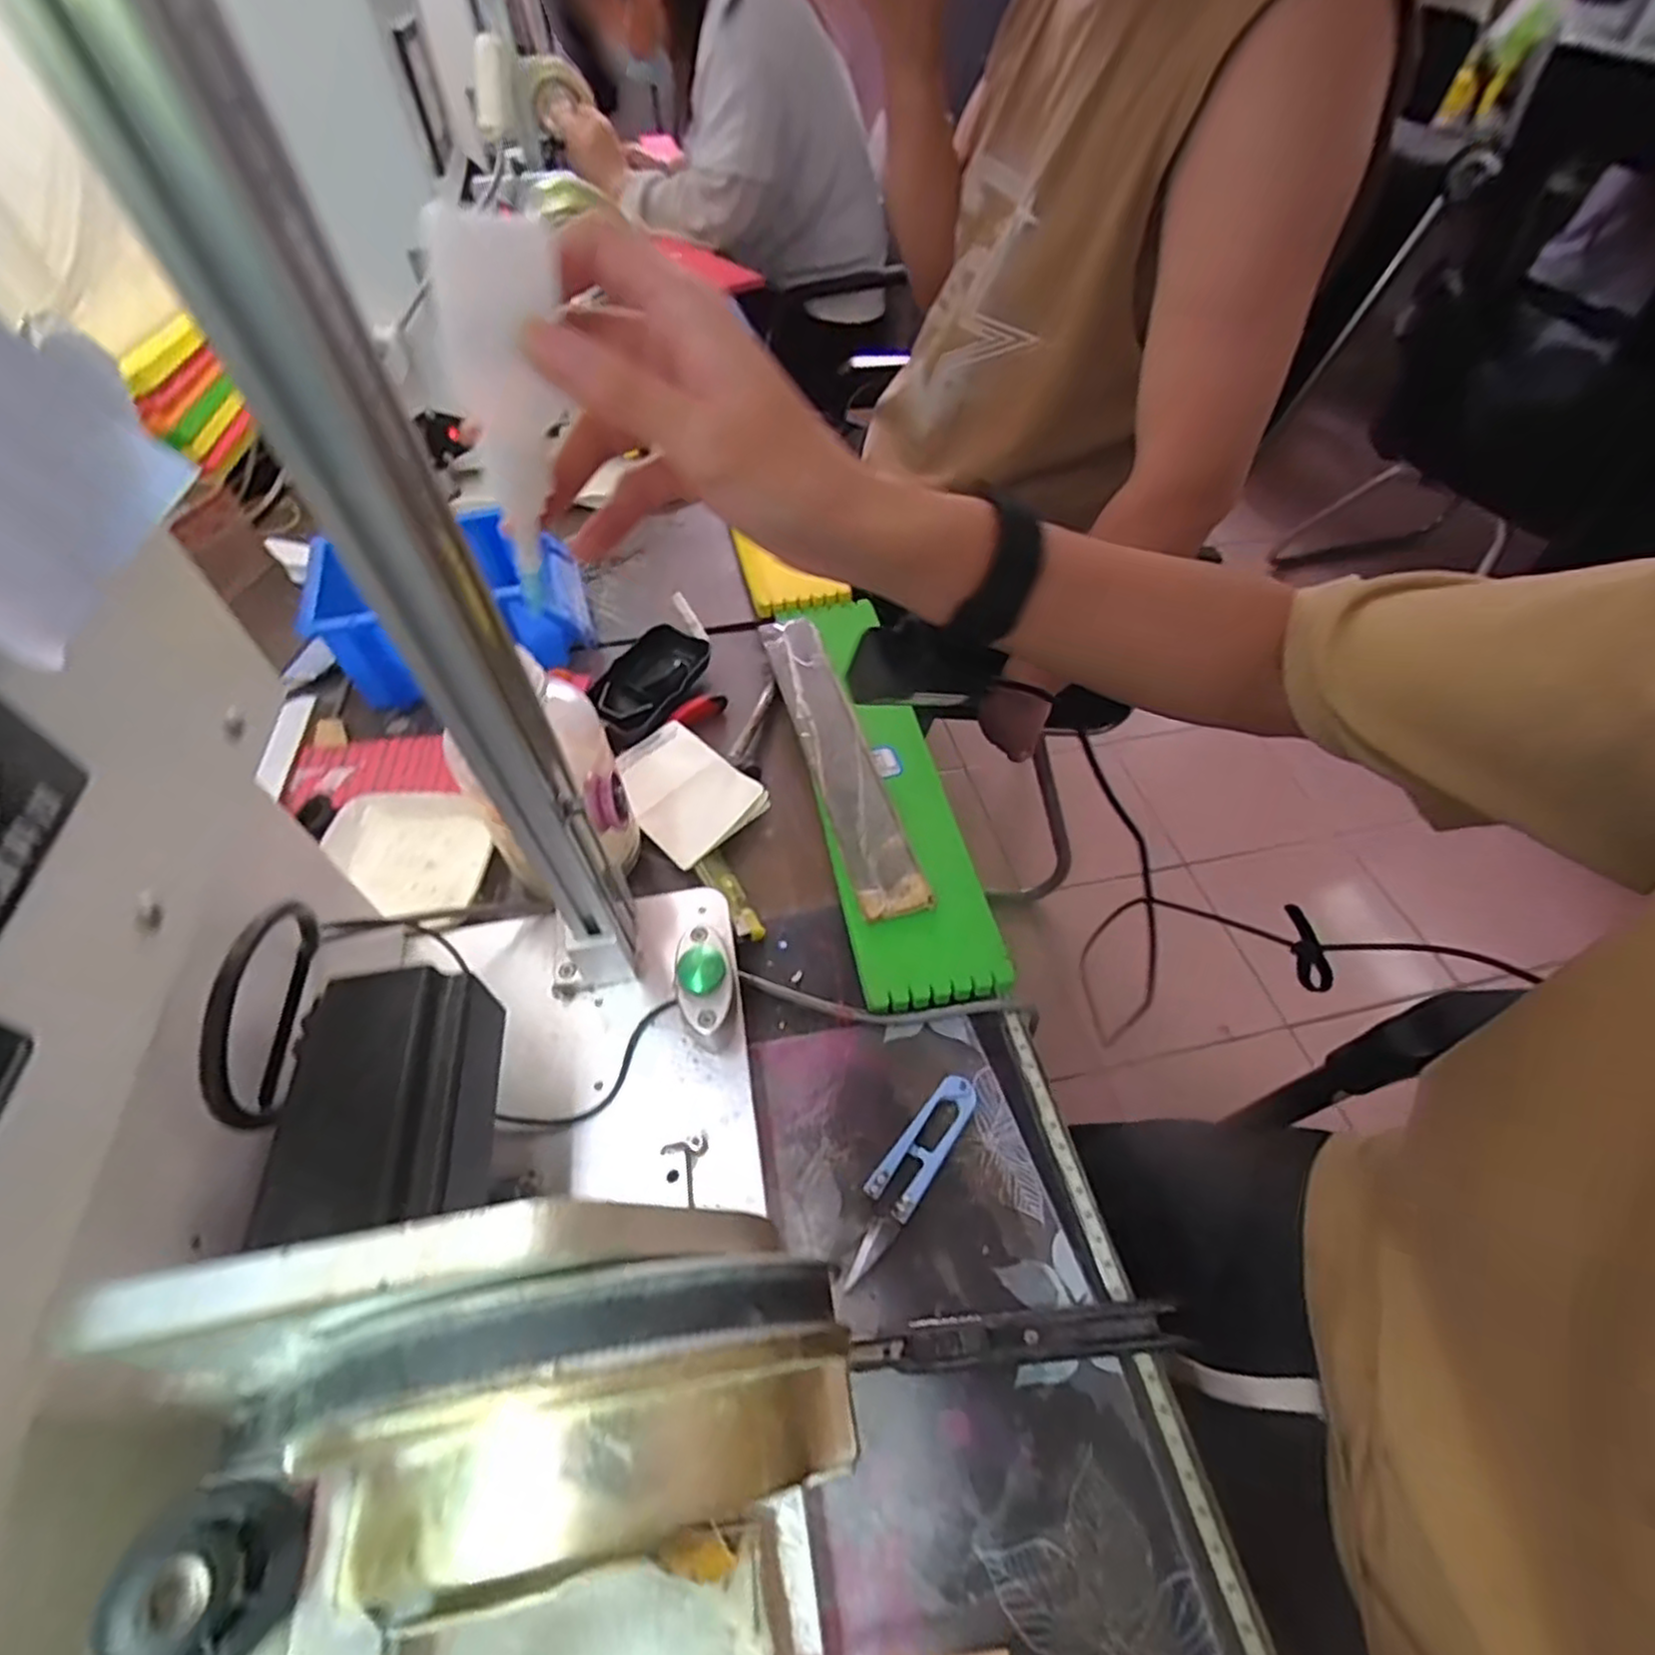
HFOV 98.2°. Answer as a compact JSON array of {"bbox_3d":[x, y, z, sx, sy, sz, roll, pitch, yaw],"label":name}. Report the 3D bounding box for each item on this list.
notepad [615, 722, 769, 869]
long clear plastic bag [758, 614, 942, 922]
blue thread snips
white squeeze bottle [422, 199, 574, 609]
[{"bbox_3d":[-0.095,-0.027,0.464,0.071,0.008,0.102,-39,61,-17],"label":"notepad"},{"bbox_3d":[0.005,-0.054,0.483,0.041,0.007,0.269,-14,55,-8],"label":"long clear plastic bag"},{"bbox_3d":[0.037,0.161,0.335,0.023,0.009,0.102,30,58,22],"label":"blue thread snips"},{"bbox_3d":[-0.104,-0.132,0.237,0.034,0.111,0.020,19,40,10],"label":"white squeeze bottle"}]

